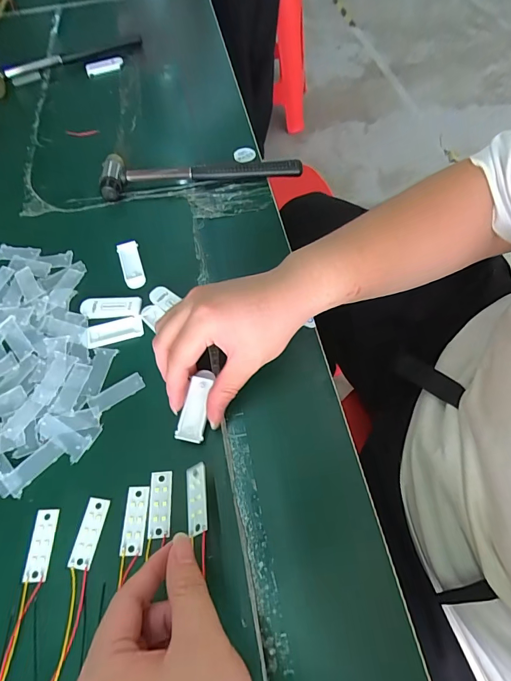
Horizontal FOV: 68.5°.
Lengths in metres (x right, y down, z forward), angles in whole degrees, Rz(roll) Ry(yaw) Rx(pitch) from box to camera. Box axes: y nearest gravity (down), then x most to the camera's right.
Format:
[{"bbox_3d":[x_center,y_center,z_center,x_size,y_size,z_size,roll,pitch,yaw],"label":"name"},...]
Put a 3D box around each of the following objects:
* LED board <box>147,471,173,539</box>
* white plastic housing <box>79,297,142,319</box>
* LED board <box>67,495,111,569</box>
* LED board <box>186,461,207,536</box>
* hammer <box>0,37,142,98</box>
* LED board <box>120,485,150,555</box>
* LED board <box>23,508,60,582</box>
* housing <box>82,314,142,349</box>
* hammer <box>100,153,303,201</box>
[{"bbox_3d":[-0.072,0.122,0.282,0.017,0.004,0.046,-4,61,-1],"label":"LED board"},{"bbox_3d":[-0.141,-0.033,0.365,0.057,0.004,0.021,-4,61,0],"label":"white plastic housing"},{"bbox_3d":[-0.122,0.141,0.276,0.017,0.004,0.046,7,61,6],"label":"LED board"},{"bbox_3d":[-0.040,0.106,0.254,0.015,0.004,0.046,-27,43,13],"label":"LED board"},{"bbox_3d":[-0.297,-0.434,0.583,0.246,0.028,0.061,-23,63,-11],"label":"hammer"},{"bbox_3d":[-0.089,0.133,0.278,0.018,0.004,0.046,-2,61,0],"label":"LED board"},{"bbox_3d":[-0.156,0.148,0.273,0.016,0.004,0.046,-3,61,0],"label":"LED board"},{"bbox_3d":[-0.135,-0.009,0.355,0.055,0.008,0.022,-14,61,-6],"label":"housing"},{"bbox_3d":[-0.065,-0.208,0.451,0.232,0.023,0.054,-9,61,-3],"label":"hammer"}]

